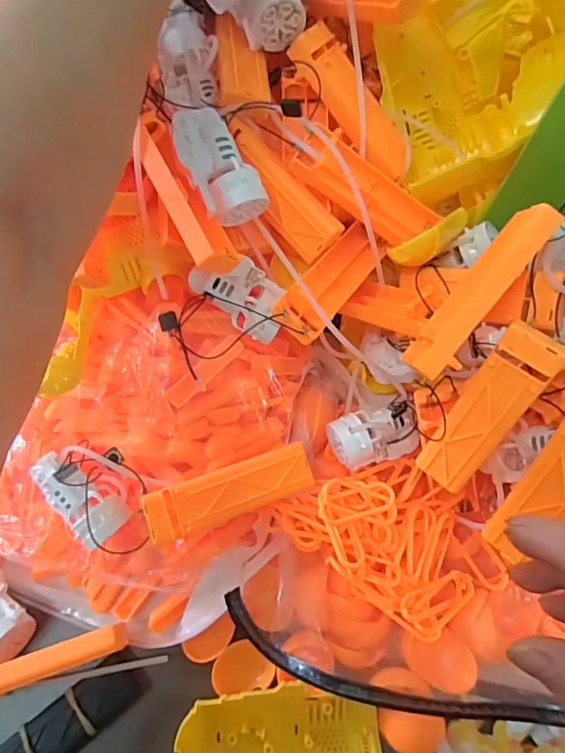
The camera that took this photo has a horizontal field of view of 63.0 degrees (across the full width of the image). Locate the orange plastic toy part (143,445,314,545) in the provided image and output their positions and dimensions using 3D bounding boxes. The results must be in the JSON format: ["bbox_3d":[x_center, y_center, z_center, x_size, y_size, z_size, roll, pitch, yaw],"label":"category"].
[{"bbox_3d":[-0.033,0.074,0.302,0.108,0.011,0.034,-19,88,-18],"label":"orange plastic toy part"}]

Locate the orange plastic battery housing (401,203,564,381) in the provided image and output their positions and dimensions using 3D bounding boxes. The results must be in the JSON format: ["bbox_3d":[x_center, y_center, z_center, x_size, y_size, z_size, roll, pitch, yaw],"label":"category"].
[{"bbox_3d":[0.110,-0.046,0.257,0.025,0.011,0.108,39,96,16],"label":"orange plastic battery housing"}]

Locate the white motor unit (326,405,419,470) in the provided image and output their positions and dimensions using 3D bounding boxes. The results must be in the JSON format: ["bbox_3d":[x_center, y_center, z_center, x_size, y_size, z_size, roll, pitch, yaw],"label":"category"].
[{"bbox_3d":[0.066,0.044,0.339,0.066,0.031,0.033,-13,65,-9],"label":"white motor unit"}]

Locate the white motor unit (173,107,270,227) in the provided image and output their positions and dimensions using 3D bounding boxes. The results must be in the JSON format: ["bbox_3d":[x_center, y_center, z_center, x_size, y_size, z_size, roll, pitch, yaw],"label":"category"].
[{"bbox_3d":[-0.040,-0.131,0.286,0.038,0.024,0.073,-33,95,-17],"label":"white motor unit"}]

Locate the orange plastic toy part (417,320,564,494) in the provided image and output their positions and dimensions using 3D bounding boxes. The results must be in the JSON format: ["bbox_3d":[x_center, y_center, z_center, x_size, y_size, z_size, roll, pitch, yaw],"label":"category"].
[{"bbox_3d":[0.116,0.022,0.266,0.032,0.109,0.013,30,33,12],"label":"orange plastic toy part"}]

